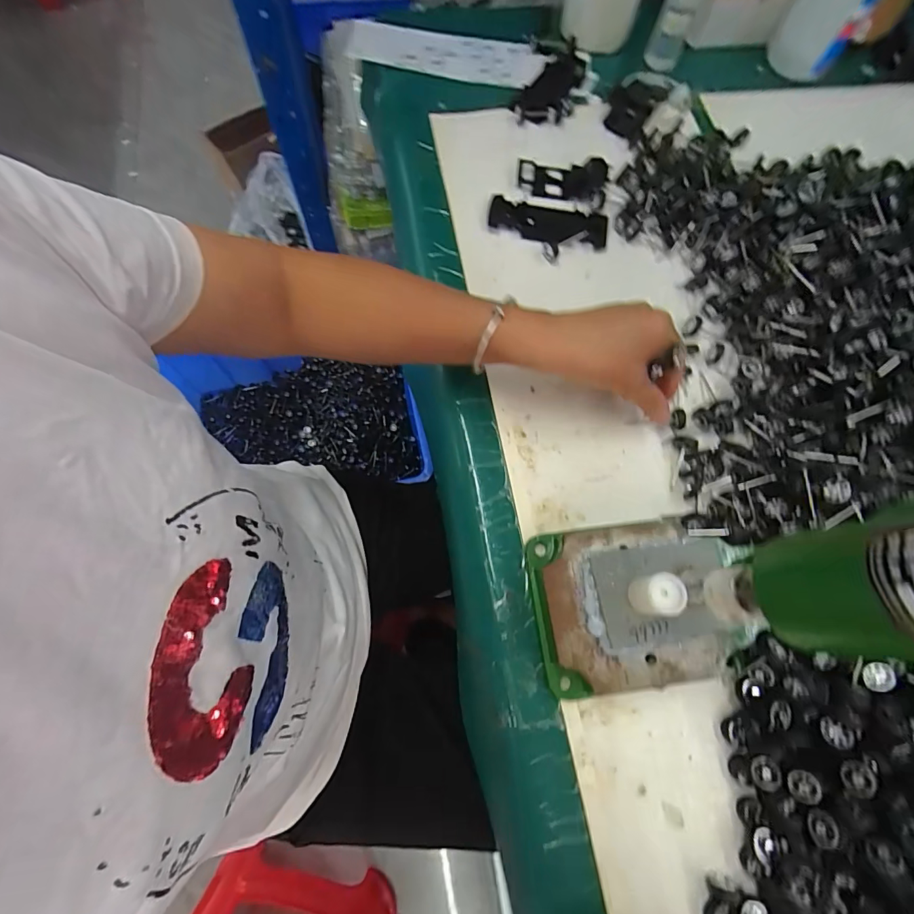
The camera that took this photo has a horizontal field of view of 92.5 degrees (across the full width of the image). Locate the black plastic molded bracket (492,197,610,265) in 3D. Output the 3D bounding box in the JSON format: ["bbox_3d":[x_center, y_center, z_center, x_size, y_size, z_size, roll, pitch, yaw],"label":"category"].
[{"bbox_3d":[0.095,-0.236,0.453,0.122,0.010,0.067,9,70,0],"label":"black plastic molded bracket"}]

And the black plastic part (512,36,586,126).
[{"bbox_3d":[0.112,-0.450,0.525,0.071,0.018,0.140,15,71,2],"label":"black plastic part"}]

